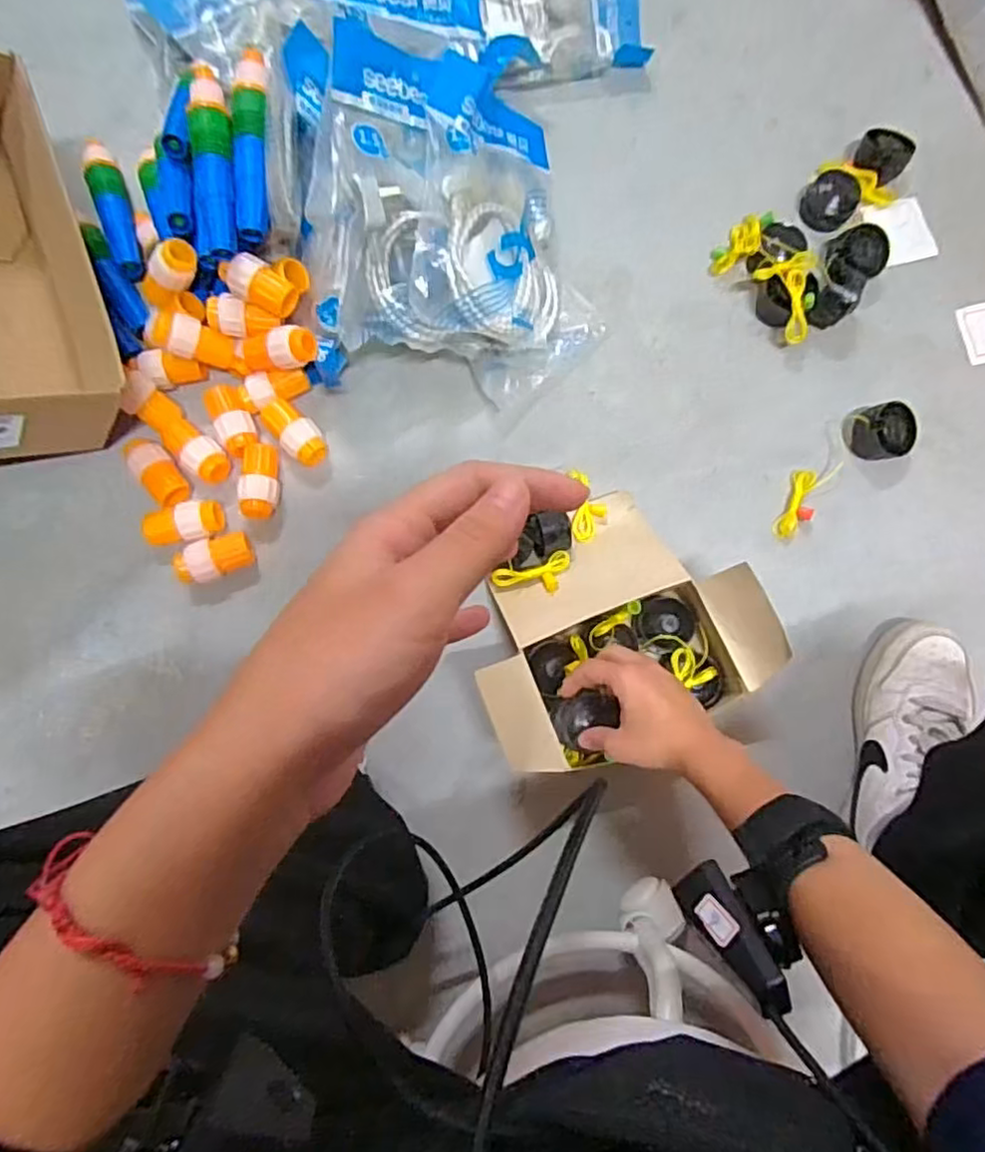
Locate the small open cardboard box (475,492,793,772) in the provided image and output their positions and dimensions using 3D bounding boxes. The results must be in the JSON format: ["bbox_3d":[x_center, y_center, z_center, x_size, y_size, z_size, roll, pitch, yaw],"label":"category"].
[{"bbox_3d":[0.092,0.040,0.556,0.224,0.091,0.199,-24,83,-3],"label":"small open cardboard box"}]

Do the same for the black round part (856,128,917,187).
[{"bbox_3d":[0.390,-0.421,0.663,0.050,0.034,0.039,38,84,5],"label":"black round part"}]

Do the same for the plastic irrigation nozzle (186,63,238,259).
[{"bbox_3d":[-0.231,-0.347,0.550,0.034,0.025,0.159,-5,95,-1],"label":"plastic irrigation nozzle"}]

